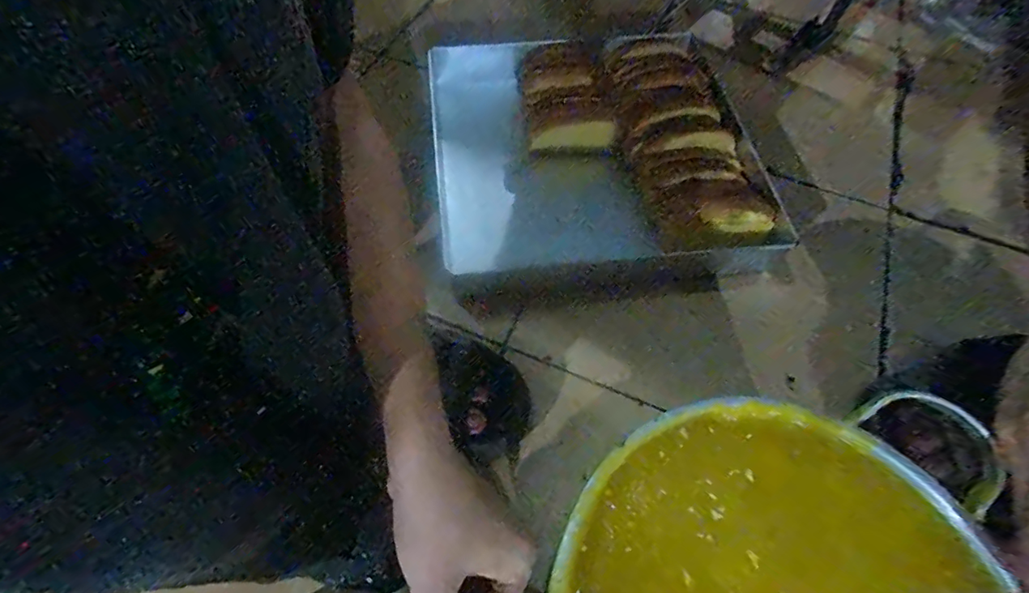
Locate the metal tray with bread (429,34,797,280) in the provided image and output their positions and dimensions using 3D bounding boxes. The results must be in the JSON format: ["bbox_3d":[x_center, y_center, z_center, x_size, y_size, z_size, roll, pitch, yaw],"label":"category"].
[{"bbox_3d":[0.119,-0.217,0.731,0.428,0.099,0.415,-3,60,-4],"label":"metal tray with bread"}]

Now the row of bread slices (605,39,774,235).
[{"bbox_3d":[0.232,-0.236,0.729,0.141,0.078,0.389,-6,60,-5],"label":"row of bread slices"}]

